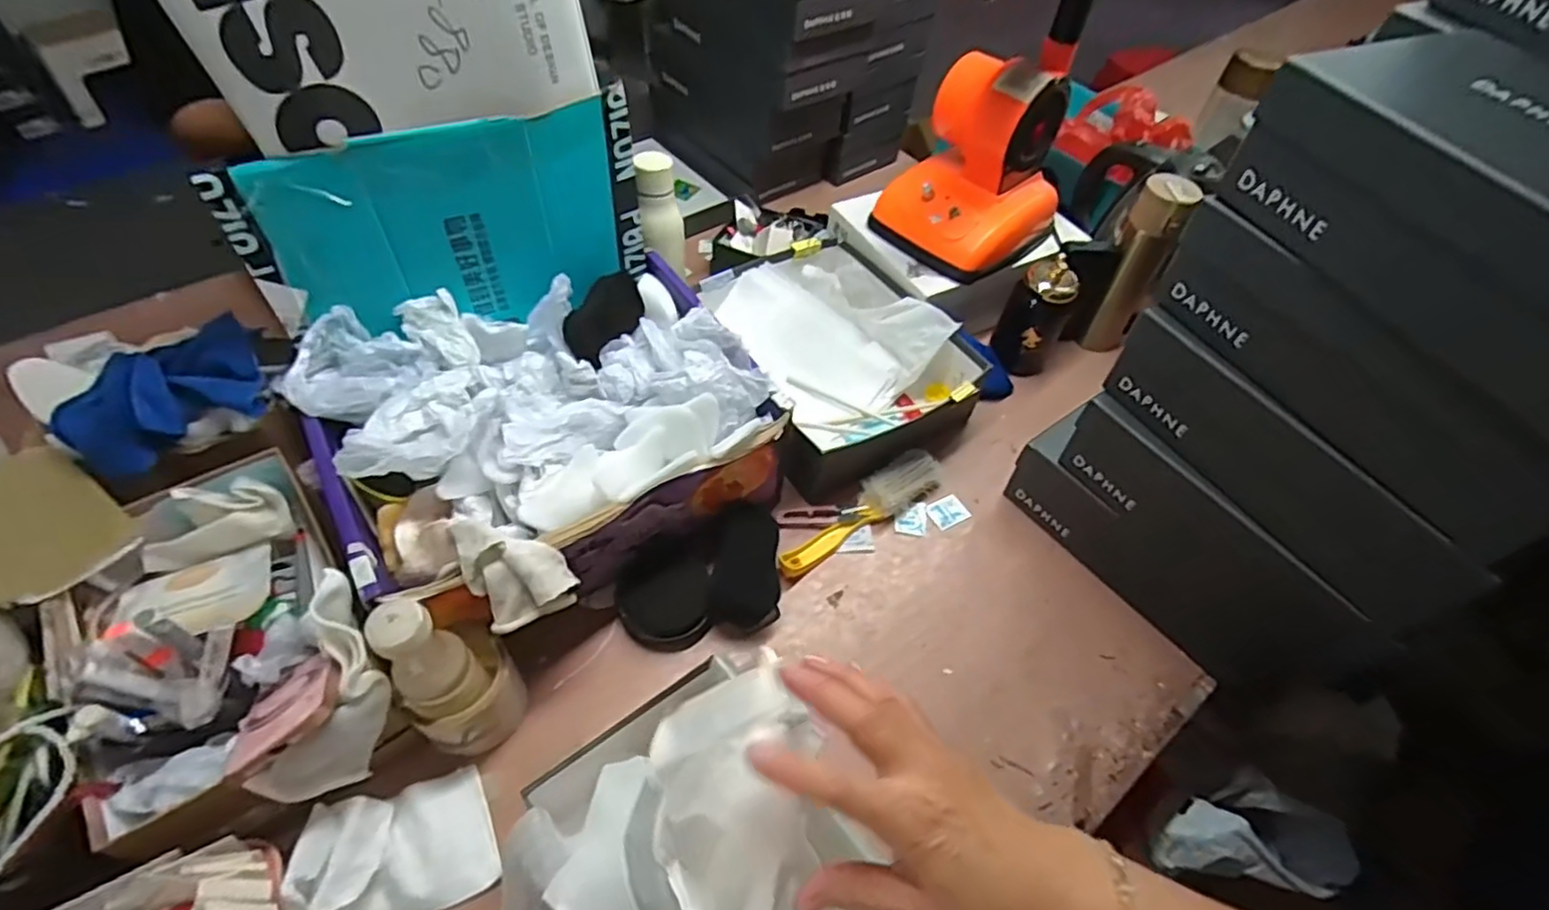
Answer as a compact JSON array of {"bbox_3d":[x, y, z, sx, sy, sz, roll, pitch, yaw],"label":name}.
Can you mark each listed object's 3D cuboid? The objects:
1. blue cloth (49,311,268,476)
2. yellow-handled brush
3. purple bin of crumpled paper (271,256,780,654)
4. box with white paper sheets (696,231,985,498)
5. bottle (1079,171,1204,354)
[{"bbox_3d":[-0.567,-0.059,0.652,0.162,0.060,0.114,-17,55,-17],"label":"blue cloth"},{"bbox_3d":[0.093,0.062,0.777,0.221,0.035,0.048,-29,60,-24],"label":"yellow-handled brush"},{"bbox_3d":[-0.215,-0.013,0.699,0.383,0.164,0.324,-25,58,-22],"label":"purple bin of crumpled paper"},{"bbox_3d":[0.073,-0.123,0.880,0.260,0.100,0.321,-23,57,-21],"label":"box with white paper sheets"},{"bbox_3d":[0.457,-0.236,0.898,0.069,0.232,0.052,24,54,13],"label":"bottle"}]

